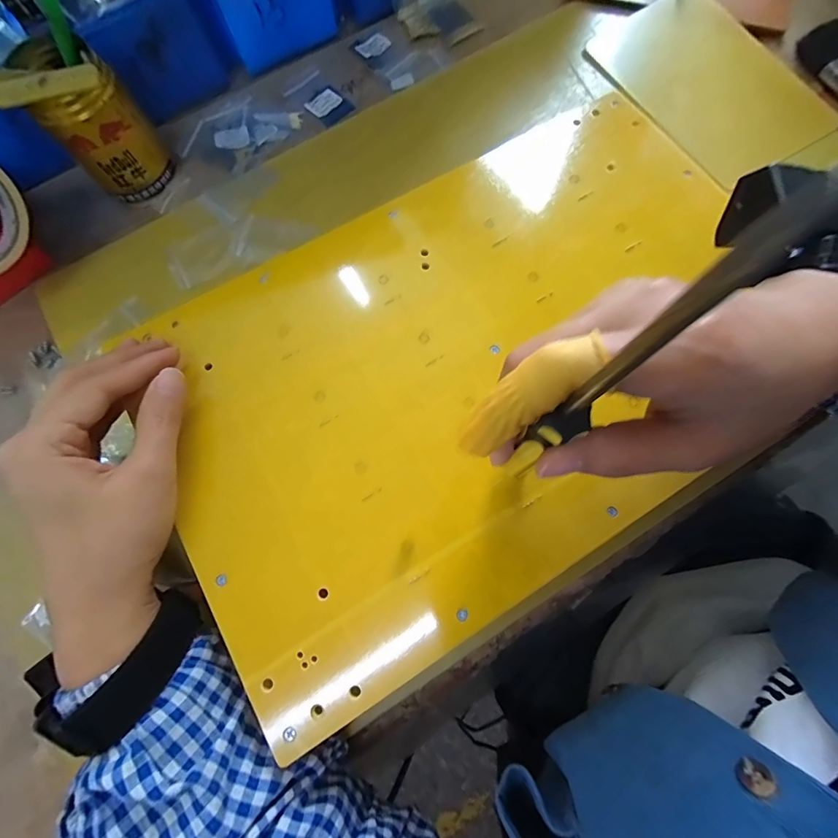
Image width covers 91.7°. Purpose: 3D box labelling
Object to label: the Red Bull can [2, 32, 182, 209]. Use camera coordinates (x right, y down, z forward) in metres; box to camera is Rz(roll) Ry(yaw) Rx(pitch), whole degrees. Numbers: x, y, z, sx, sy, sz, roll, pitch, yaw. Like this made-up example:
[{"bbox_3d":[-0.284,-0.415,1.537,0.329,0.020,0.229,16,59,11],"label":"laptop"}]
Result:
[{"bbox_3d":[-0.239,-0.222,0.310,0.061,0.080,0.067,-33,78,-5],"label":"Red Bull can"}]

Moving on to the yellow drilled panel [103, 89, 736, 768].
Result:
[{"bbox_3d":[0.038,-0.040,0.242,0.377,0.015,0.245,-31,74,-7],"label":"yellow drilled panel"}]

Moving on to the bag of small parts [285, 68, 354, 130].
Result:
[{"bbox_3d":[-0.089,-0.286,0.364,0.037,0.005,0.059,-41,79,-6],"label":"bag of small parts"}]

